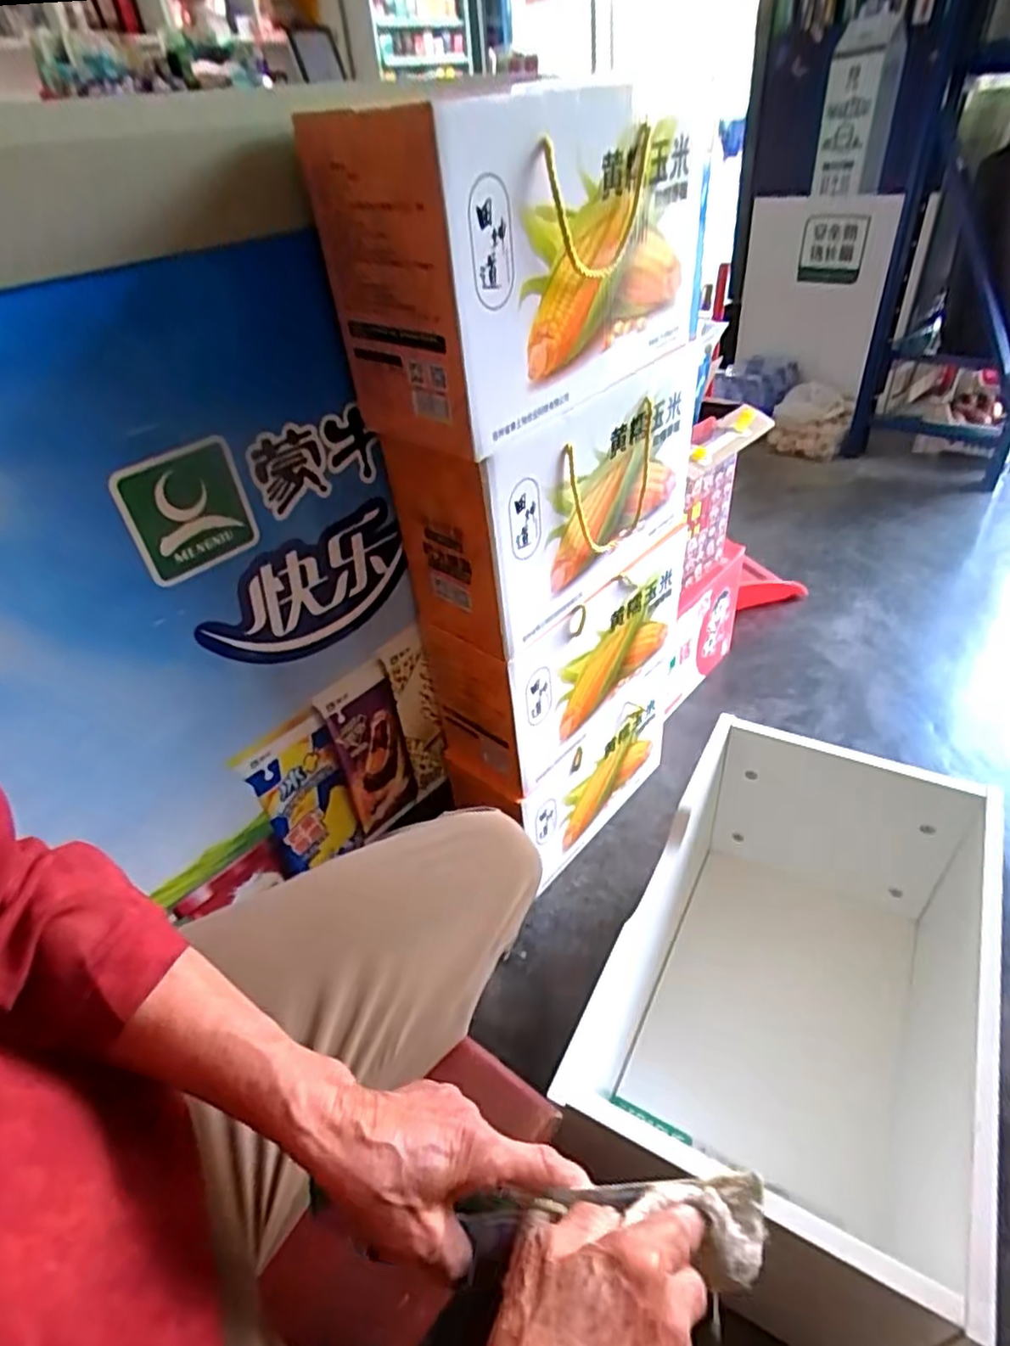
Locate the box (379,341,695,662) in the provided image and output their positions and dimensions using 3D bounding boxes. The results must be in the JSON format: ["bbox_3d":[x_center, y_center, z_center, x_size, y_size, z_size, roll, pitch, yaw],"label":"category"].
[{"bbox_3d":[0.047,-0.198,0.734,0.151,0.215,0.326,28,50,35],"label":"box"}]

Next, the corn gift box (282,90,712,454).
[{"bbox_3d":[0.021,-0.341,0.570,0.156,0.209,0.303,28,50,34],"label":"corn gift box"}]

